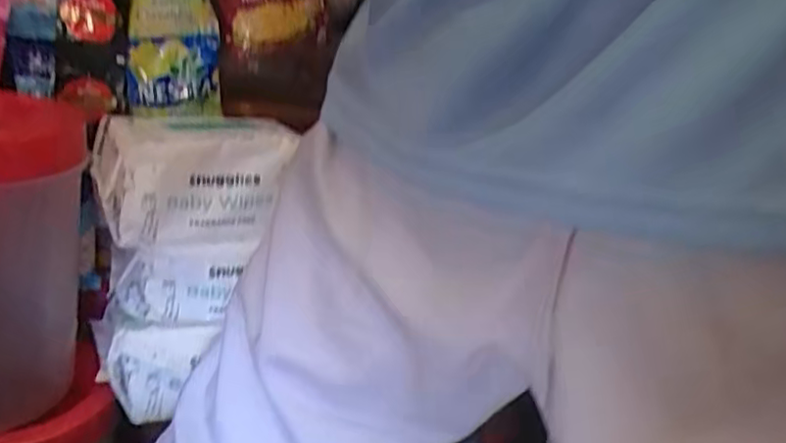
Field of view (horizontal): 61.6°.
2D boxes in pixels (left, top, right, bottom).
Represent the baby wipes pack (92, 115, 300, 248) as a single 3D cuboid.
[{"bbox_3d":[-0.172,-0.041,0.571,0.152,0.094,0.104,0,19,-19],"label":"baby wipes pack"}]

